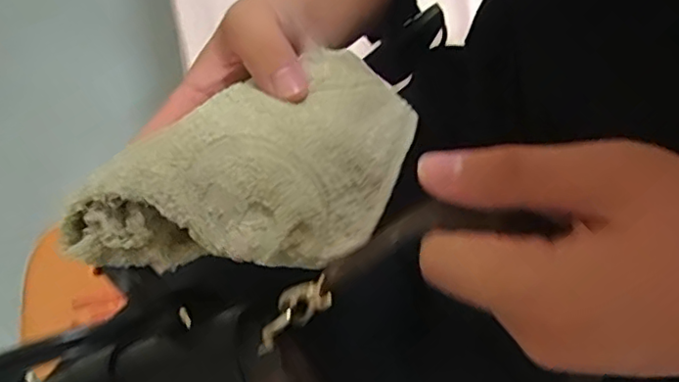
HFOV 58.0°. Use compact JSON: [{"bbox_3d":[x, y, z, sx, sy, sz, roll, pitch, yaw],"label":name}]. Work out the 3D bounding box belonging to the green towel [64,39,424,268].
[{"bbox_3d":[-0.031,-0.001,0.262,0.150,0.027,0.083,-30,104,-21],"label":"green towel"}]

